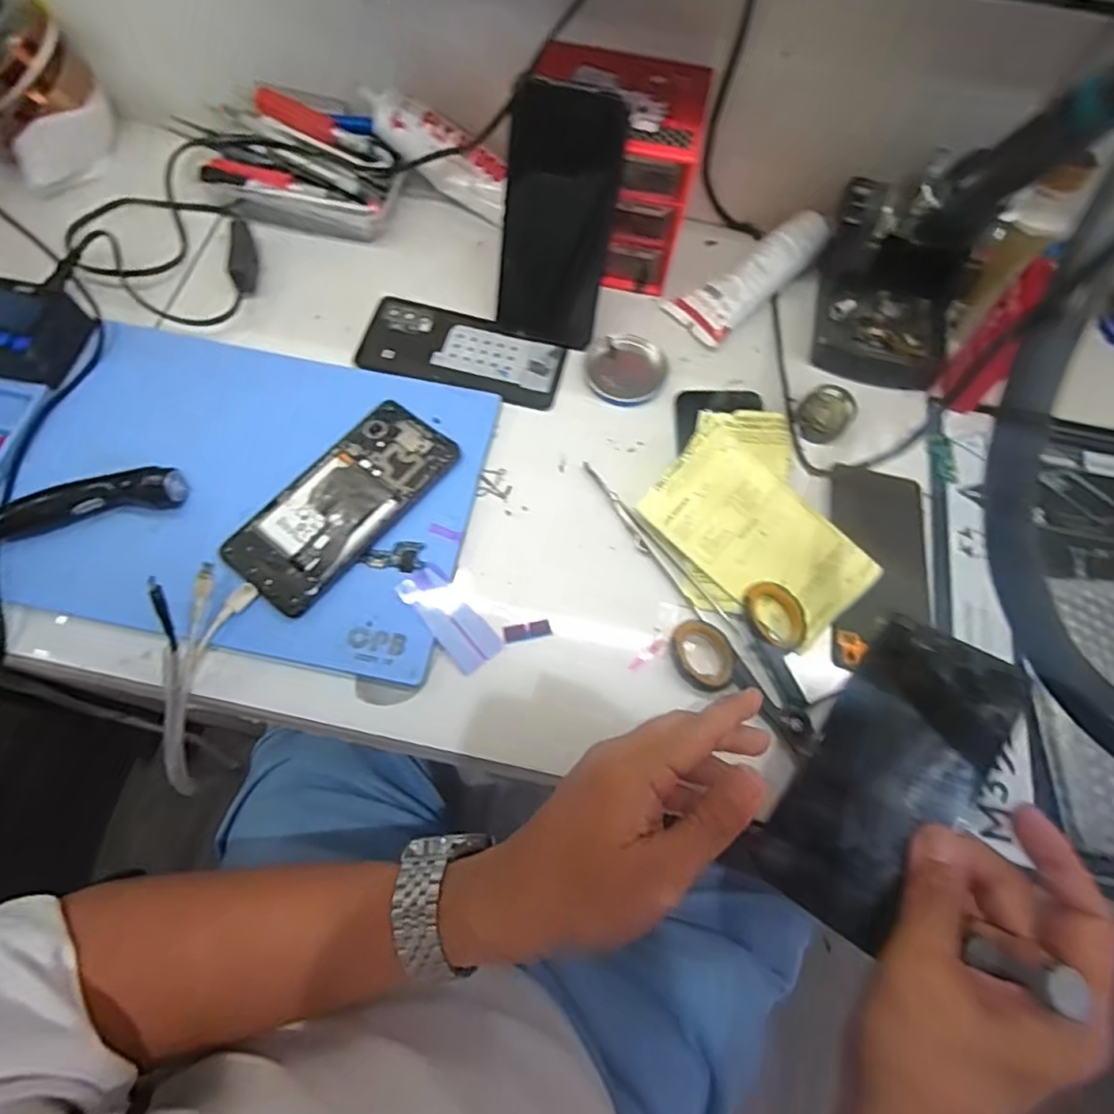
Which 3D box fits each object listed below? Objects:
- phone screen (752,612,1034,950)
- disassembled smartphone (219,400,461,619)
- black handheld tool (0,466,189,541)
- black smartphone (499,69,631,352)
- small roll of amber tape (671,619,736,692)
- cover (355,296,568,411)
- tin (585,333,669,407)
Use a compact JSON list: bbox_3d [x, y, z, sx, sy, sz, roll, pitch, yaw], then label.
[{"bbox_3d":[0.166,0.109,0.314,0.071,0.008,0.153,27,83,31],"label":"phone screen"},{"bbox_3d":[-0.142,-0.038,0.421,0.073,0.012,0.157,37,71,12],"label":"disassembled smartphone"},{"bbox_3d":[-0.305,-0.034,0.407,0.119,0.025,0.024,-15,69,-8],"label":"black handheld tool"},{"bbox_3d":[0.001,-0.234,0.446,0.073,0.160,0.008,12,40,3],"label":"black smartphone"},{"bbox_3d":[0.093,0.062,0.397,0.033,0.018,0.046,-9,69,-6],"label":"small roll of amber tape"},{"bbox_3d":[-0.073,-0.160,0.490,0.152,0.008,0.067,15,68,4],"label":"cover"},{"bbox_3d":[0.053,-0.146,0.485,0.061,0.010,0.055,30,70,9],"label":"tin"}]

